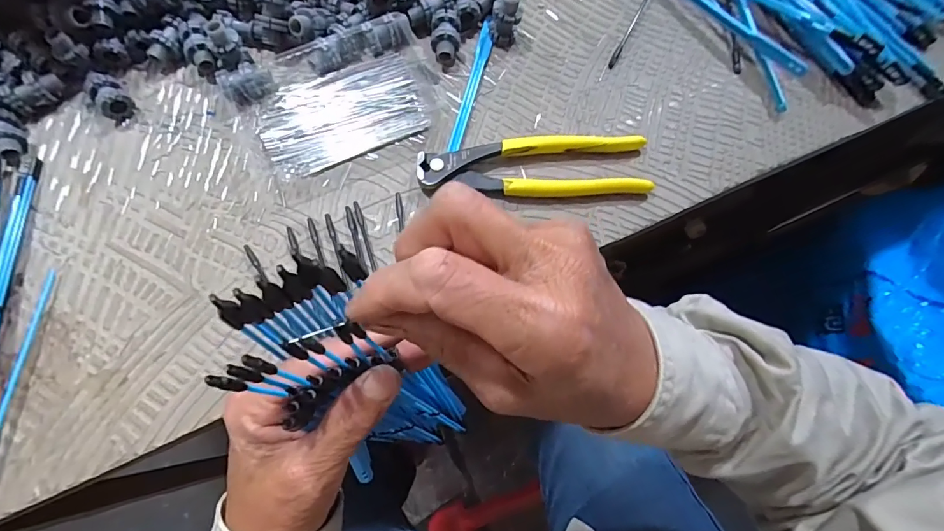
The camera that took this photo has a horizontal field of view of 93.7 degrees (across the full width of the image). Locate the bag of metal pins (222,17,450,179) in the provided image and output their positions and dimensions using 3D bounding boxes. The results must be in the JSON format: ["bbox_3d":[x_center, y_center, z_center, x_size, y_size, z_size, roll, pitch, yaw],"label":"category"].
[{"bbox_3d":[-0.104,-0.134,0.343,0.153,0.019,0.108,-23,74,-7],"label":"bag of metal pins"}]

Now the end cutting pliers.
[{"bbox_3d":[0.044,-0.070,0.321,0.163,0.014,0.044,-2,72,0],"label":"end cutting pliers"}]

